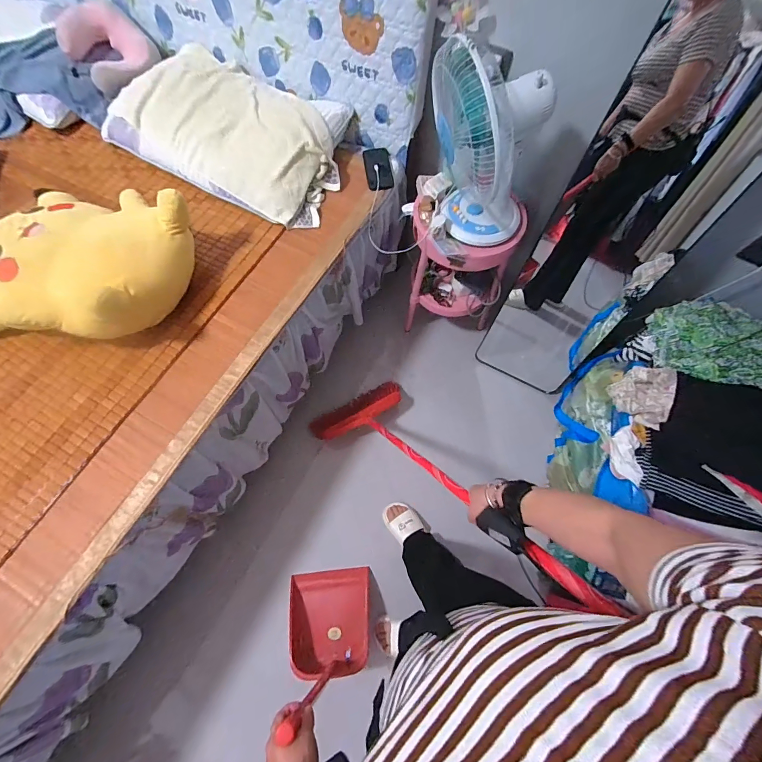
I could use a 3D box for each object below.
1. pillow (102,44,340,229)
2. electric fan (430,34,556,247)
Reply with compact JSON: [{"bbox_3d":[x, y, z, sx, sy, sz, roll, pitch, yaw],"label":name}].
[{"bbox_3d":[-0.433,-0.732,1.049,0.690,0.096,0.389,29,85,6],"label":"pillow"},{"bbox_3d":[0.260,-0.560,0.891,0.237,0.371,0.277,-26,70,-12],"label":"electric fan"}]

